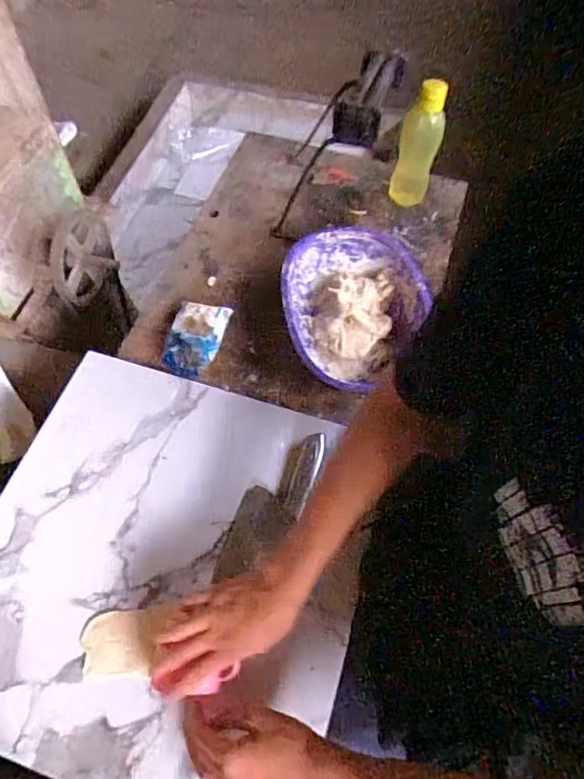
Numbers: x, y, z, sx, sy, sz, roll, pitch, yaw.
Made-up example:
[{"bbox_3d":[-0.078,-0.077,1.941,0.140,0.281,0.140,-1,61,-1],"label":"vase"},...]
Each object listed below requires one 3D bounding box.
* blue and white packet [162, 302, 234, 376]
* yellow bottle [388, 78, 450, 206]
[{"bbox_3d":[-0.154,-0.085,0.813,0.084,0.020,0.126,13,61,7],"label":"blue and white packet"},{"bbox_3d":[0.229,-0.434,0.927,0.070,0.261,0.061,15,61,8],"label":"yellow bottle"}]

